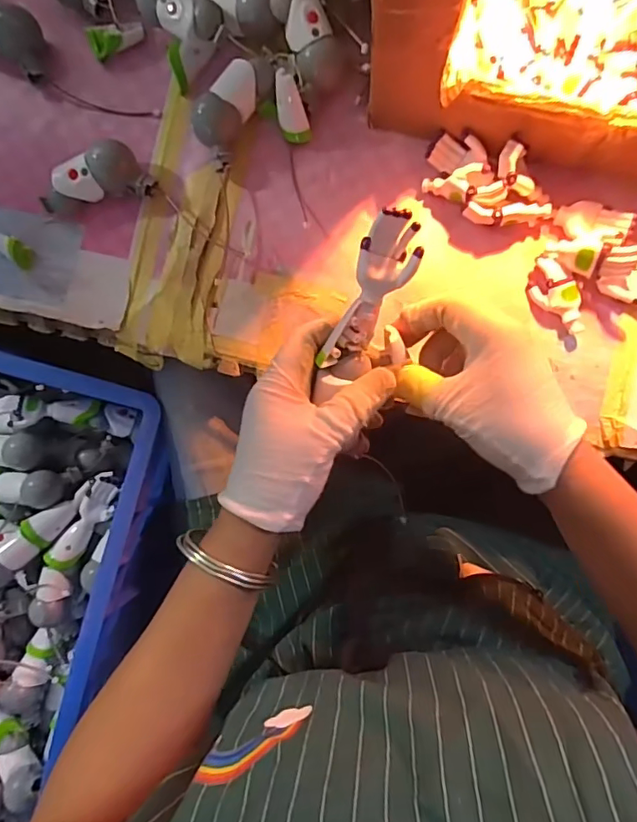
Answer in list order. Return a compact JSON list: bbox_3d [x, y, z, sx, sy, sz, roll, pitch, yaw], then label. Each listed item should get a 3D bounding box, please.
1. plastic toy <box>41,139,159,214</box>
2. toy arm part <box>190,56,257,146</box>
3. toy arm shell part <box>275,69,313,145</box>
[{"bbox_3d":[-0.168,-0.176,0.397,0.085,0.034,0.035,-9,88,4],"label":"plastic toy"},{"bbox_3d":[-0.067,-0.222,0.388,0.030,0.034,0.056,40,92,4],"label":"toy arm part"},{"bbox_3d":[-0.020,-0.220,0.384,0.021,0.050,0.012,-13,51,4],"label":"toy arm shell part"}]

